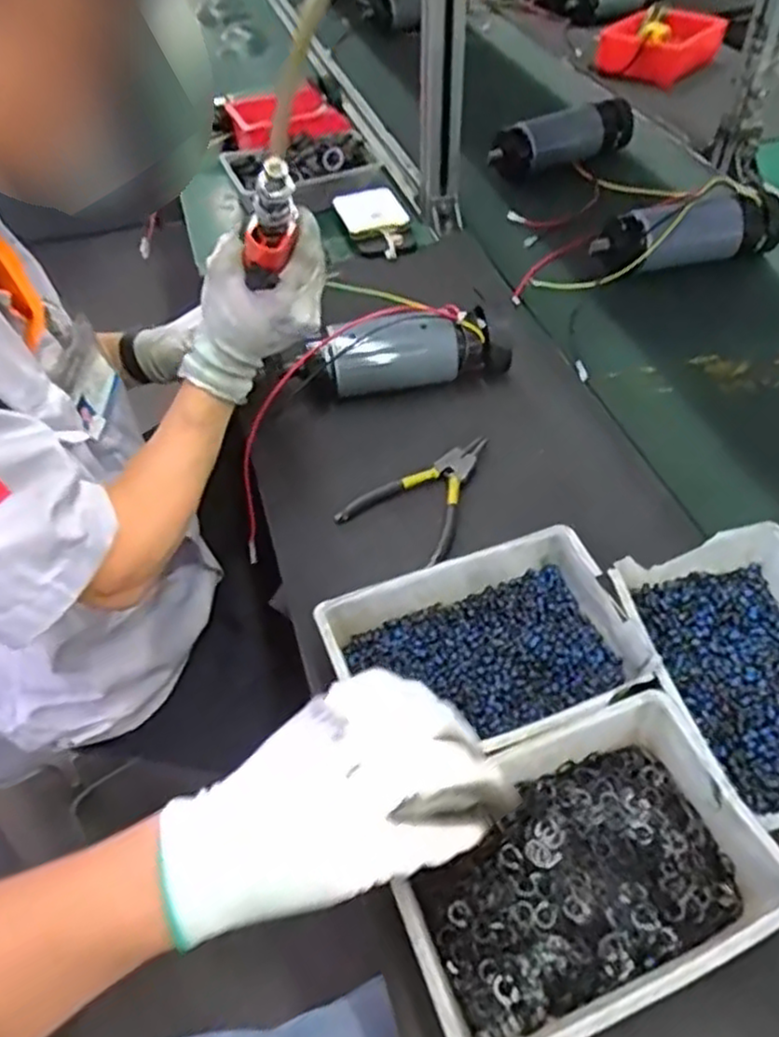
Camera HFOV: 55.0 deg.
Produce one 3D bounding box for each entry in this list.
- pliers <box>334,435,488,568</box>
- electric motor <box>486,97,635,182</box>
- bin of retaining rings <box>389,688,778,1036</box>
[{"bbox_3d":[0.032,-0.033,0.679,0.099,0.019,0.153,20,52,19],"label":"pliers"},{"bbox_3d":[0.266,-0.581,1.128,0.235,0.060,0.063,-22,51,-17],"label":"electric motor"},{"bbox_3d":[0.105,0.201,0.427,0.202,0.045,0.141,-19,50,-14],"label":"bin of retaining rings"}]

